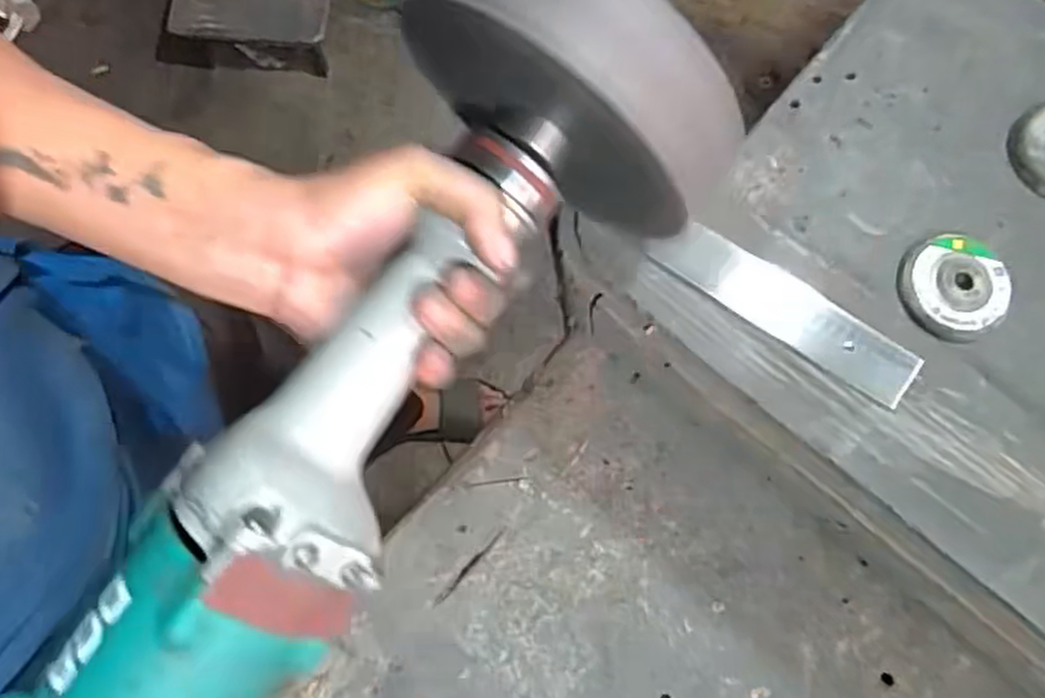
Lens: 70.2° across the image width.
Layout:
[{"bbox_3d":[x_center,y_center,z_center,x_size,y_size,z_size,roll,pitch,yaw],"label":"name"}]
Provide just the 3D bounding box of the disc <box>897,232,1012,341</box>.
[{"bbox_3d":[0.335,-0.049,0.578,0.079,0.014,0.083,0,75,1],"label":"disc"}]

